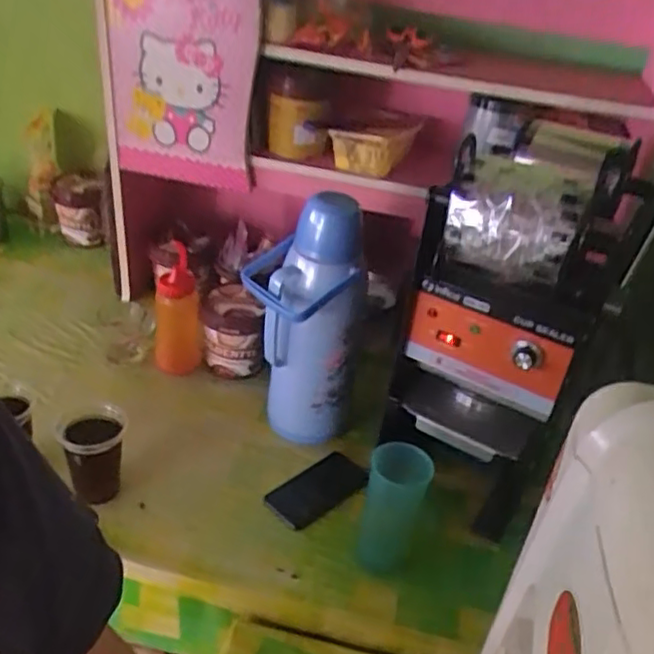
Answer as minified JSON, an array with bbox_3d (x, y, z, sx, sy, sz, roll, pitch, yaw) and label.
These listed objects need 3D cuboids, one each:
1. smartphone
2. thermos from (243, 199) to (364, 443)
[{"bbox_3d":[-0.009,0.236,0.921,0.144,0.014,0.086,-30,44,-30],"label":"smartphone"},{"bbox_3d":[-0.036,0.005,0.921,0.159,0.358,0.105,-3,34,-15],"label":"thermos"}]

